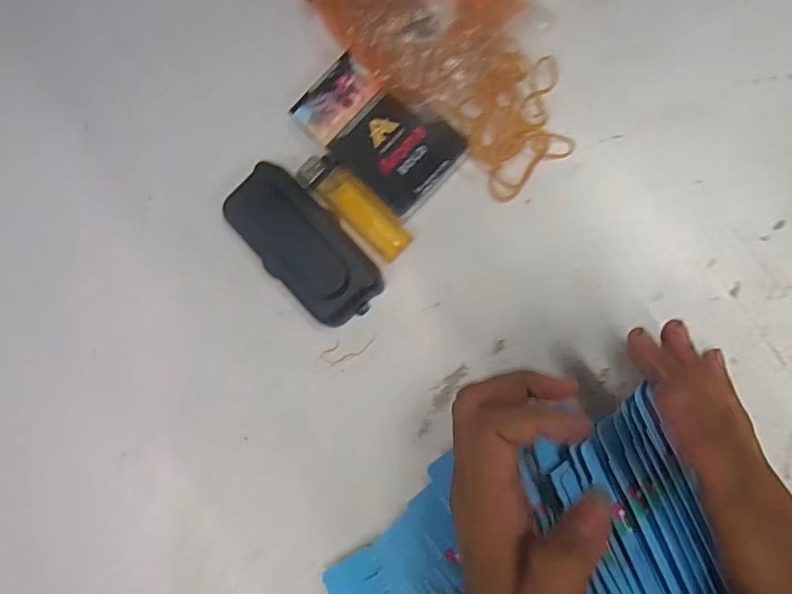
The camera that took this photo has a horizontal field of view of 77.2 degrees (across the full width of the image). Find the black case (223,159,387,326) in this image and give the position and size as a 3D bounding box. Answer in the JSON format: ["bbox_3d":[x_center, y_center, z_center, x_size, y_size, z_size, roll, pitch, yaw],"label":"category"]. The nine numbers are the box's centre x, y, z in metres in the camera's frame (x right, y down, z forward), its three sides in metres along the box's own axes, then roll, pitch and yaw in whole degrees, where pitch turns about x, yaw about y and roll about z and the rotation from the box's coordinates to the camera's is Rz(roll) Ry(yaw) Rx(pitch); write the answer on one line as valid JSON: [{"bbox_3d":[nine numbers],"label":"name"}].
[{"bbox_3d":[-0.056,-0.031,0.303,0.103,0.027,0.050,45,92,9],"label":"black case"}]

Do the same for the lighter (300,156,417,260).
[{"bbox_3d":[-0.025,-0.056,0.307,0.078,0.014,0.025,42,92,9],"label":"lighter"}]

